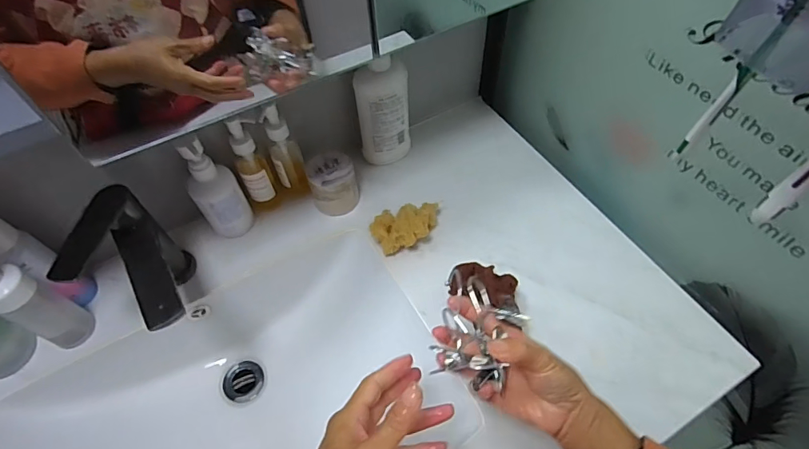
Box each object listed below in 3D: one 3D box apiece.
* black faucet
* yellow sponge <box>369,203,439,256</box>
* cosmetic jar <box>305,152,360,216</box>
[{"bbox_3d":[-0.292,0.063,0.491,0.088,0.139,0.164,-27,59,-15],"label":"black faucet"},{"bbox_3d":[0.007,0.002,0.609,0.099,0.055,0.059,-36,61,-20],"label":"yellow sponge"},{"bbox_3d":[-0.101,-0.055,0.643,0.068,0.074,0.067,-1,56,2],"label":"cosmetic jar"}]

